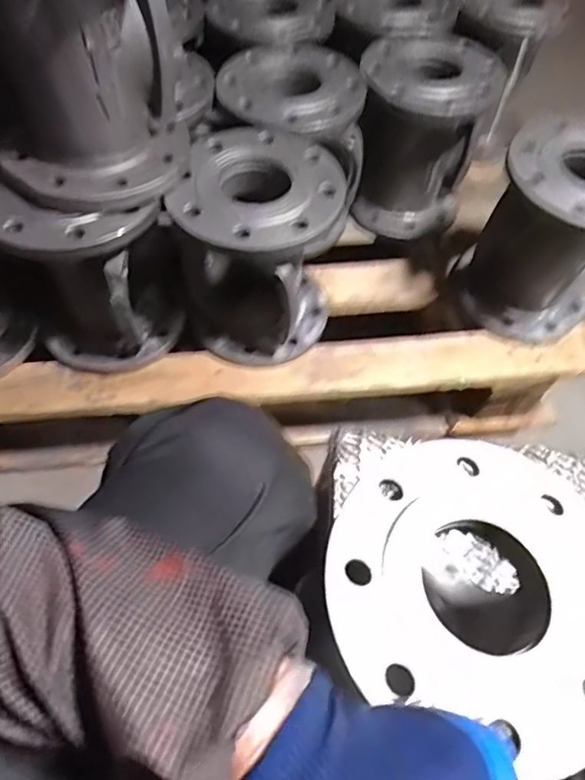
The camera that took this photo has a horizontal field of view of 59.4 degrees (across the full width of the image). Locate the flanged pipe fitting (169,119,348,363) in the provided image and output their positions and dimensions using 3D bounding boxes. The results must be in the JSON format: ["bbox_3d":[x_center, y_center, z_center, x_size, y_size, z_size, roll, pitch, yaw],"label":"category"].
[{"bbox_3d":[-0.038,-0.165,0.640,0.175,0.234,0.176,1,59,-2],"label":"flanged pipe fitting"}]

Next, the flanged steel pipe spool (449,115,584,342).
[{"bbox_3d":[0.343,-0.207,0.672,0.181,0.229,0.190,1,59,-2],"label":"flanged steel pipe spool"}]

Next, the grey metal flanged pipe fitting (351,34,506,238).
[{"bbox_3d":[0.181,-0.368,0.768,0.183,0.223,0.177,14,60,6],"label":"grey metal flanged pipe fitting"}]

